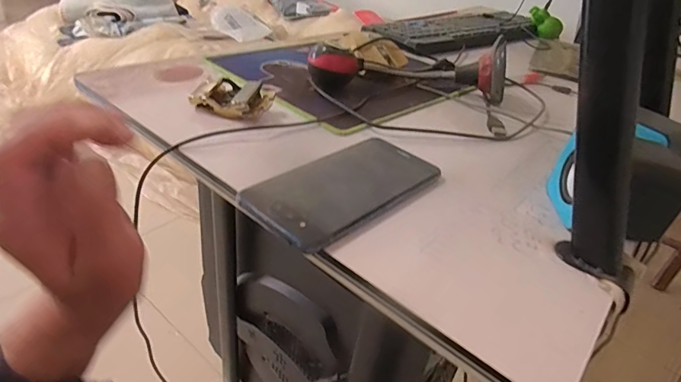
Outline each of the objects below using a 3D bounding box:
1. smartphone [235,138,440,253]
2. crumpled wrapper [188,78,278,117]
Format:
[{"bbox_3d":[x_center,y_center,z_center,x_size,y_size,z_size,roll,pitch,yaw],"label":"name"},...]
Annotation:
[{"bbox_3d":[0.007,-0.005,0.313,0.075,0.004,0.150,32,41,31],"label":"smartphone"},{"bbox_3d":[-0.099,-0.089,0.402,0.067,0.025,0.042,16,35,11],"label":"crumpled wrapper"}]

